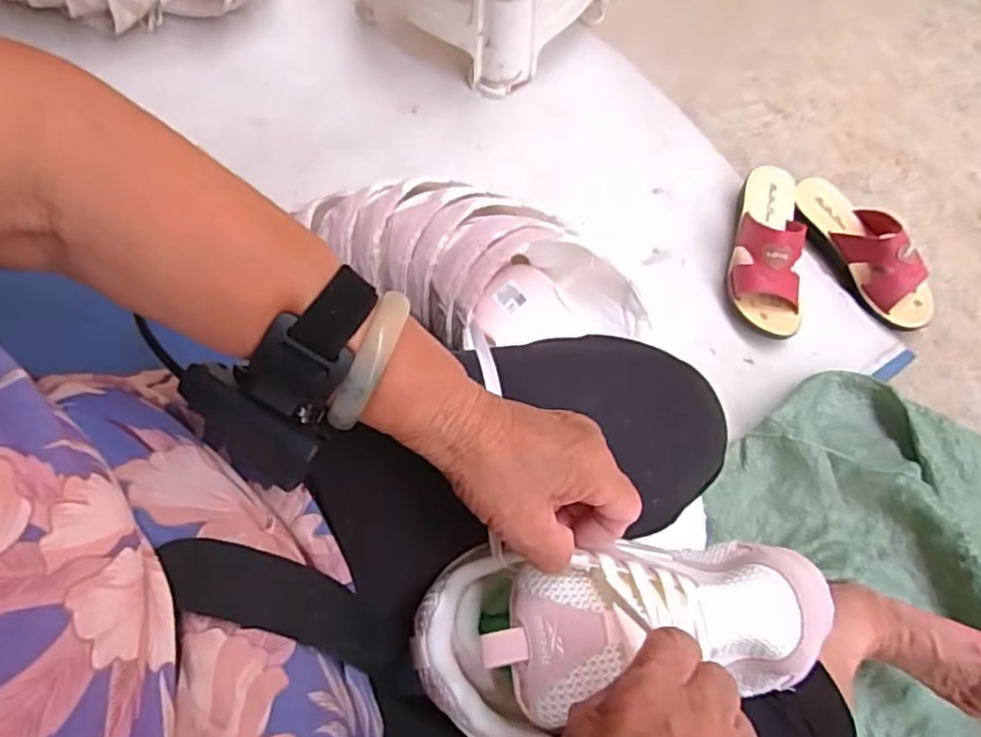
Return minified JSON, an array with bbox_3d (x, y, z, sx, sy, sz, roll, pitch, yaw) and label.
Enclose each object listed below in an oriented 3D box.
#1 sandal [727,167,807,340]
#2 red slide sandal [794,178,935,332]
[{"bbox_3d":[0.341,-0.153,0.813,0.082,0.074,0.224,6,70,-1],"label":"sandal"},{"bbox_3d":[0.468,-0.150,0.818,0.077,0.073,0.217,-32,75,-13],"label":"red slide sandal"}]

